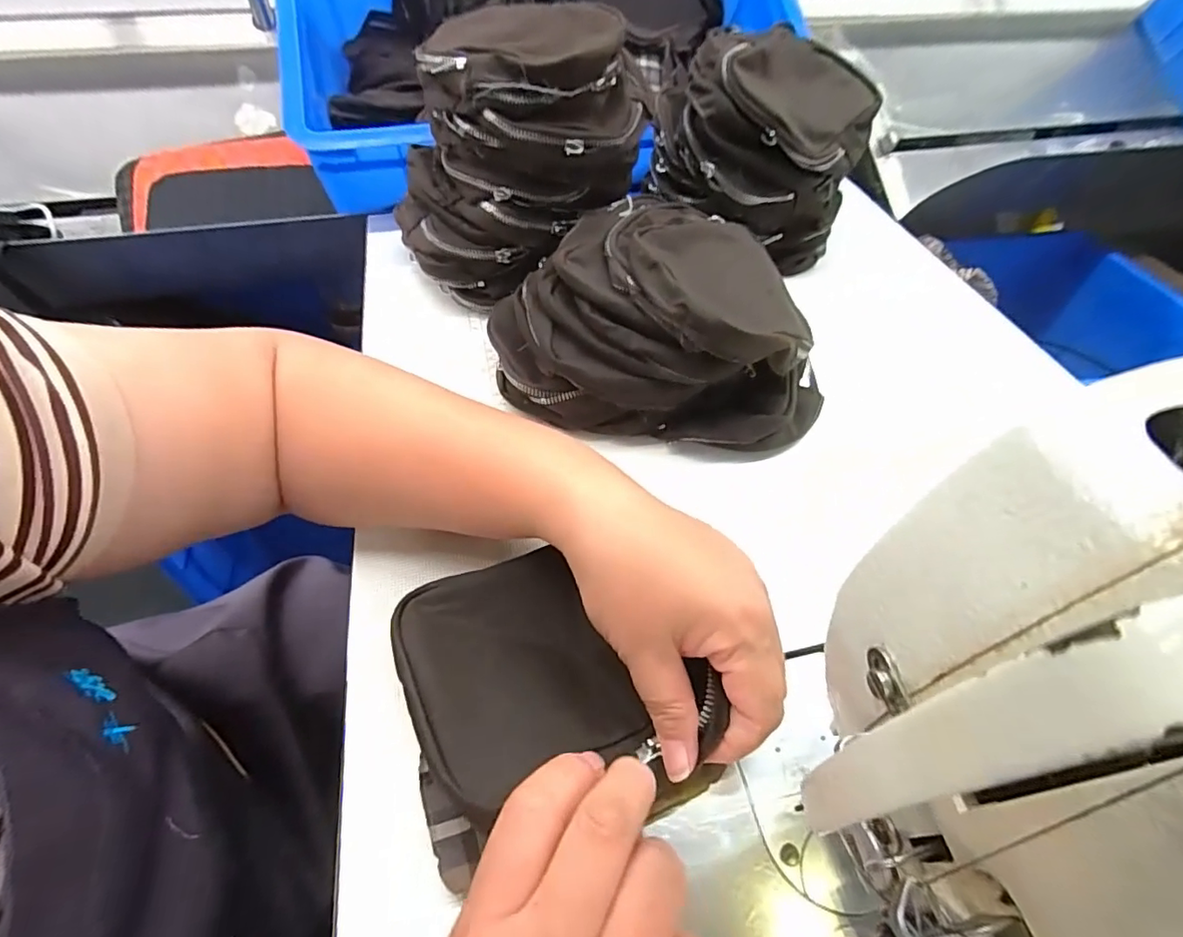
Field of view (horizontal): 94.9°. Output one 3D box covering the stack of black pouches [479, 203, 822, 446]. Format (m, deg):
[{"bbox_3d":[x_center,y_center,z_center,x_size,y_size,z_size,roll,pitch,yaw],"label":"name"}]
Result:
[{"bbox_3d":[0.047,-0.104,0.373,0.236,0.095,0.156,4,52,3],"label":"stack of black pouches"}]

